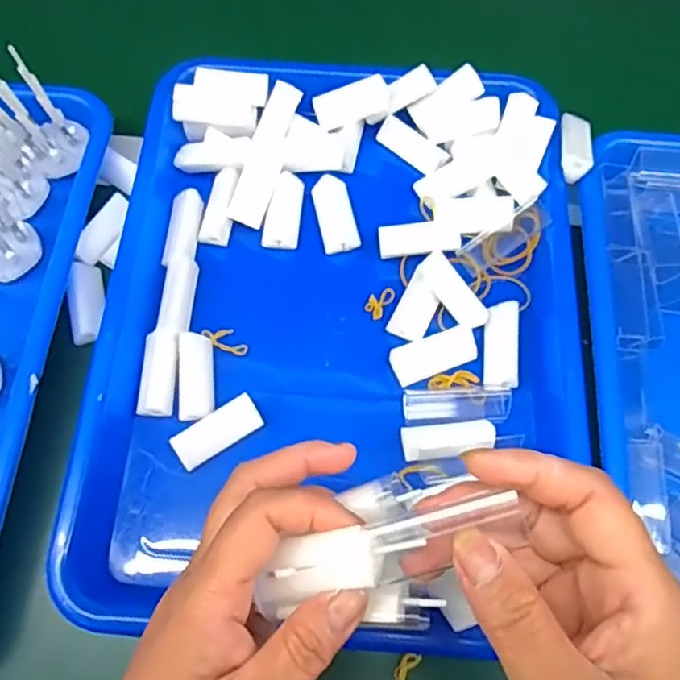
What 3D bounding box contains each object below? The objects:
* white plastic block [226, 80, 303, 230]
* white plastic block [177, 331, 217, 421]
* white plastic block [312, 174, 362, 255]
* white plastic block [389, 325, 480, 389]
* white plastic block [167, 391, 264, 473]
[{"bbox_3d":[-0.045,-0.114,0.390,0.023,0.013,0.091,14,72,5],"label":"white plastic block"},{"bbox_3d":[-0.076,0.020,0.347,0.018,0.011,0.048,-2,67,-1],"label":"white plastic block"},{"bbox_3d":[-0.003,-0.075,0.383,0.021,0.007,0.047,-14,72,-4],"label":"white plastic block"},{"bbox_3d":[0.052,0.009,0.350,0.047,0.004,0.022,-19,90,-4],"label":"white plastic block"},{"bbox_3d":[-0.063,0.048,0.332,0.045,0.016,0.018,-33,71,-14],"label":"white plastic block"}]

